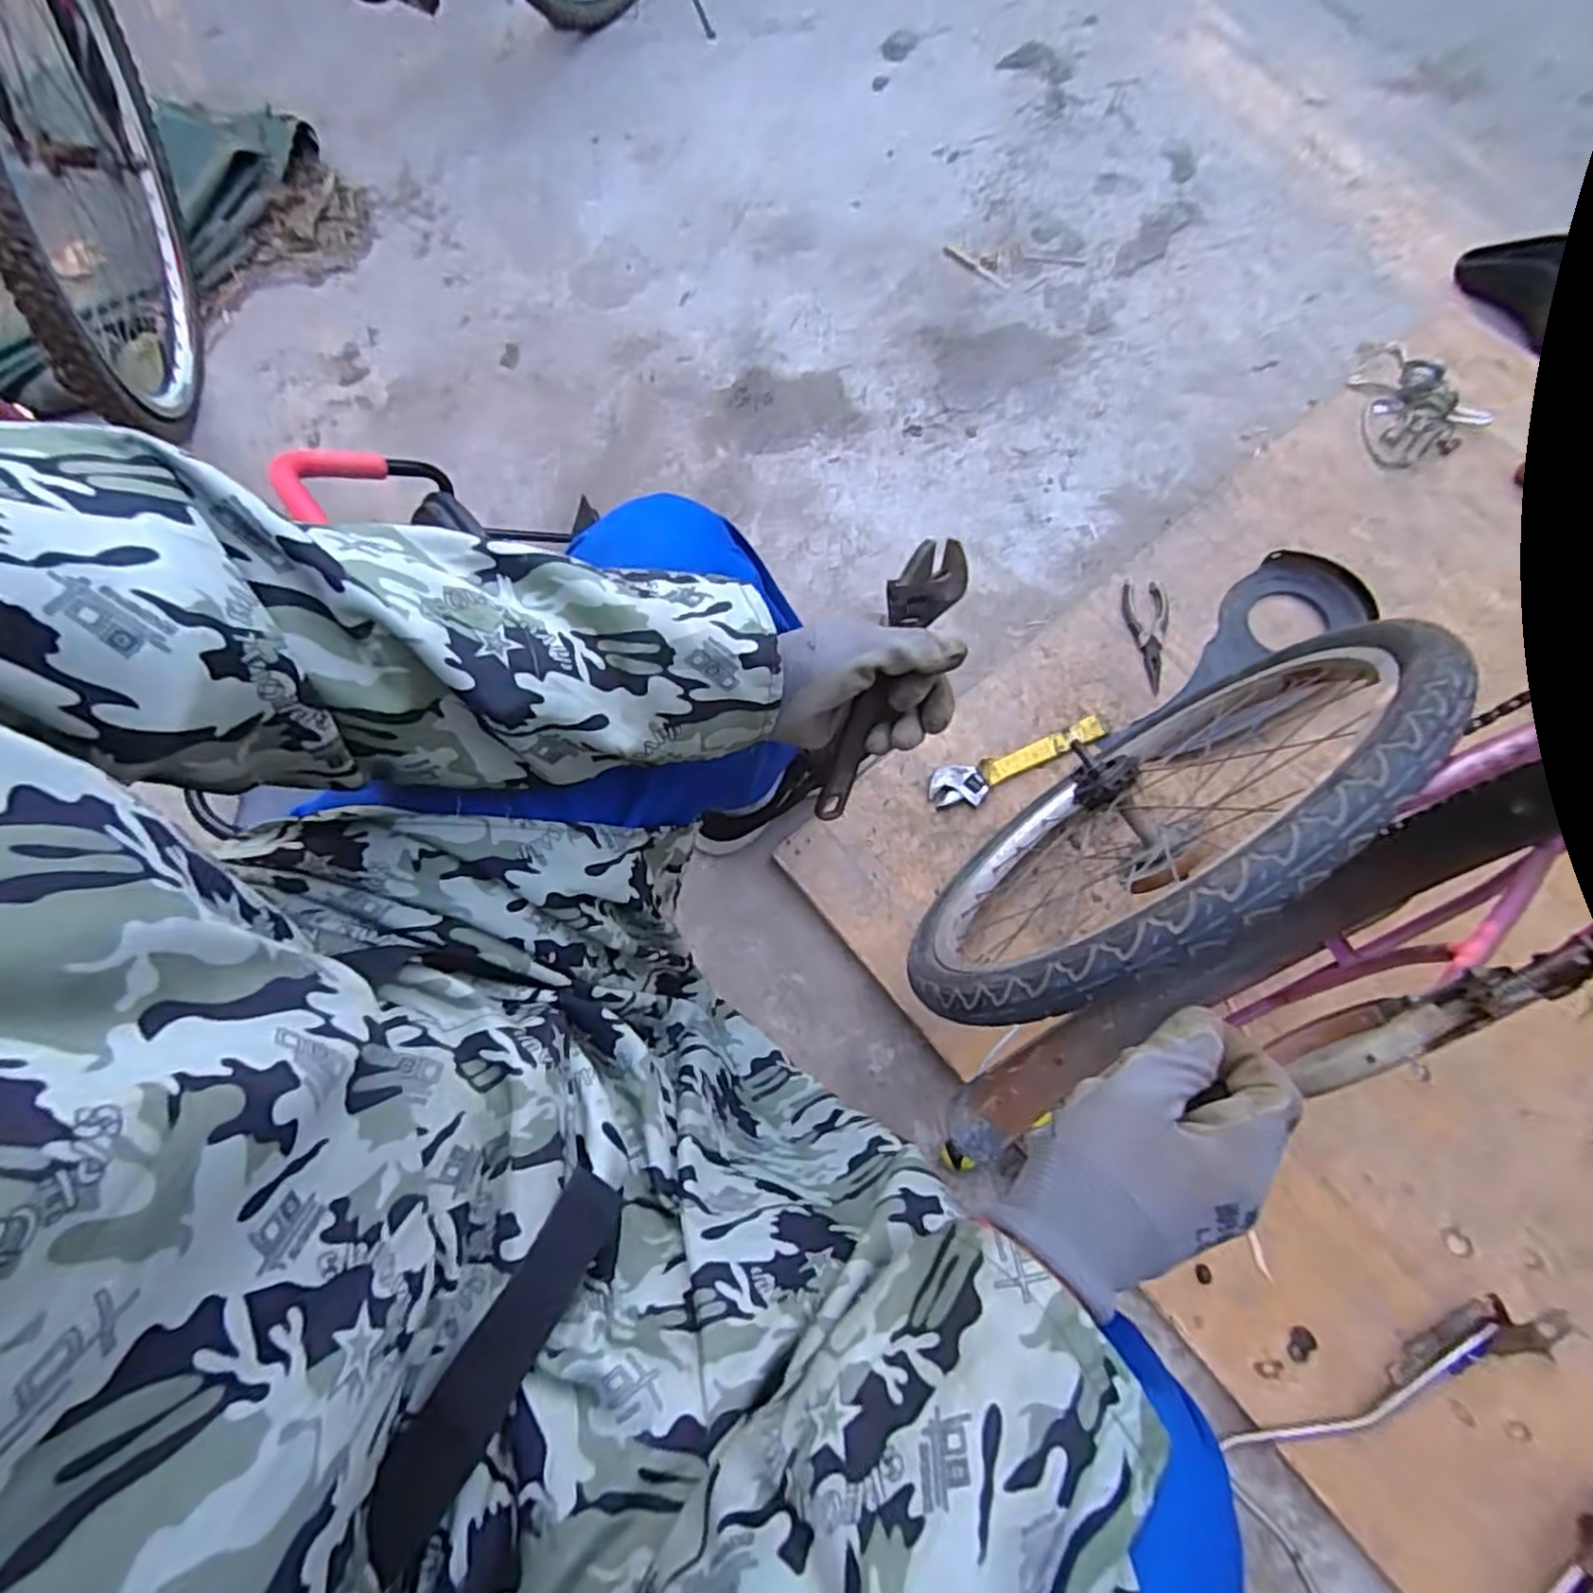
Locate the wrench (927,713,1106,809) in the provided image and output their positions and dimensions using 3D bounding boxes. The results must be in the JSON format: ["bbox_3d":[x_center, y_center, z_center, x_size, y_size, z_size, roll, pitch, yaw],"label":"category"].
[{"bbox_3d":[0.271,-0.038,0.902,0.229,0.015,0.053,-19,72,-5],"label":"wrench"}]

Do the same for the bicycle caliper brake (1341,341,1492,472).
[{"bbox_3d":[0.842,-0.551,1.037,0.179,0.033,0.196,0,72,2],"label":"bicycle caliper brake"}]

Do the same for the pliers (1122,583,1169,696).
[{"bbox_3d":[0.453,-0.204,0.949,0.056,0.007,0.149,-3,72,1],"label":"pliers"}]

